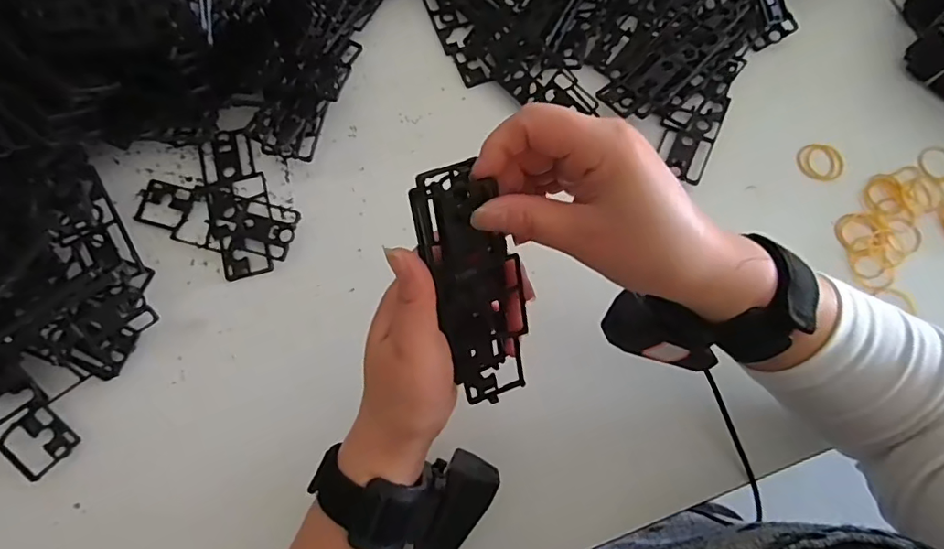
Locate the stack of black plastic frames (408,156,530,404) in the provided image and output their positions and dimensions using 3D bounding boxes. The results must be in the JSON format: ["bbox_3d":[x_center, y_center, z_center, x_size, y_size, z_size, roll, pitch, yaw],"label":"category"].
[{"bbox_3d":[0.002,0.006,0.269,0.042,0.031,0.128,-16,121,-5],"label":"stack of black plastic frames"}]

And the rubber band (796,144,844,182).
[{"bbox_3d":[0.273,-0.088,0.412,0.031,0.004,0.032,0,75,-1],"label":"rubber band"}]

